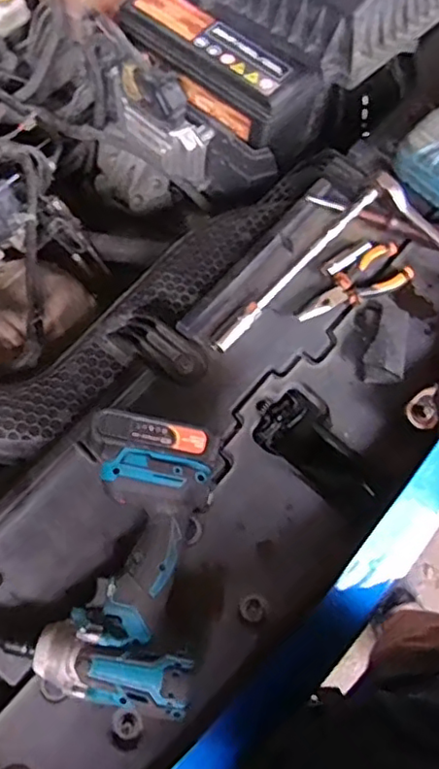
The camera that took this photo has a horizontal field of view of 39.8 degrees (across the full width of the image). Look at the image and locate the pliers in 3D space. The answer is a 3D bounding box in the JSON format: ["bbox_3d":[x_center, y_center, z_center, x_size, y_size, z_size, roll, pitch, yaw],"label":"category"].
[{"bbox_3d":[0.151,-0.103,0.668,0.146,0.017,0.051,-38,73,-17],"label":"pliers"}]

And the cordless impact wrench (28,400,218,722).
[{"bbox_3d":[-0.074,0.148,0.519,0.141,0.089,0.225,11,67,2],"label":"cordless impact wrench"}]

